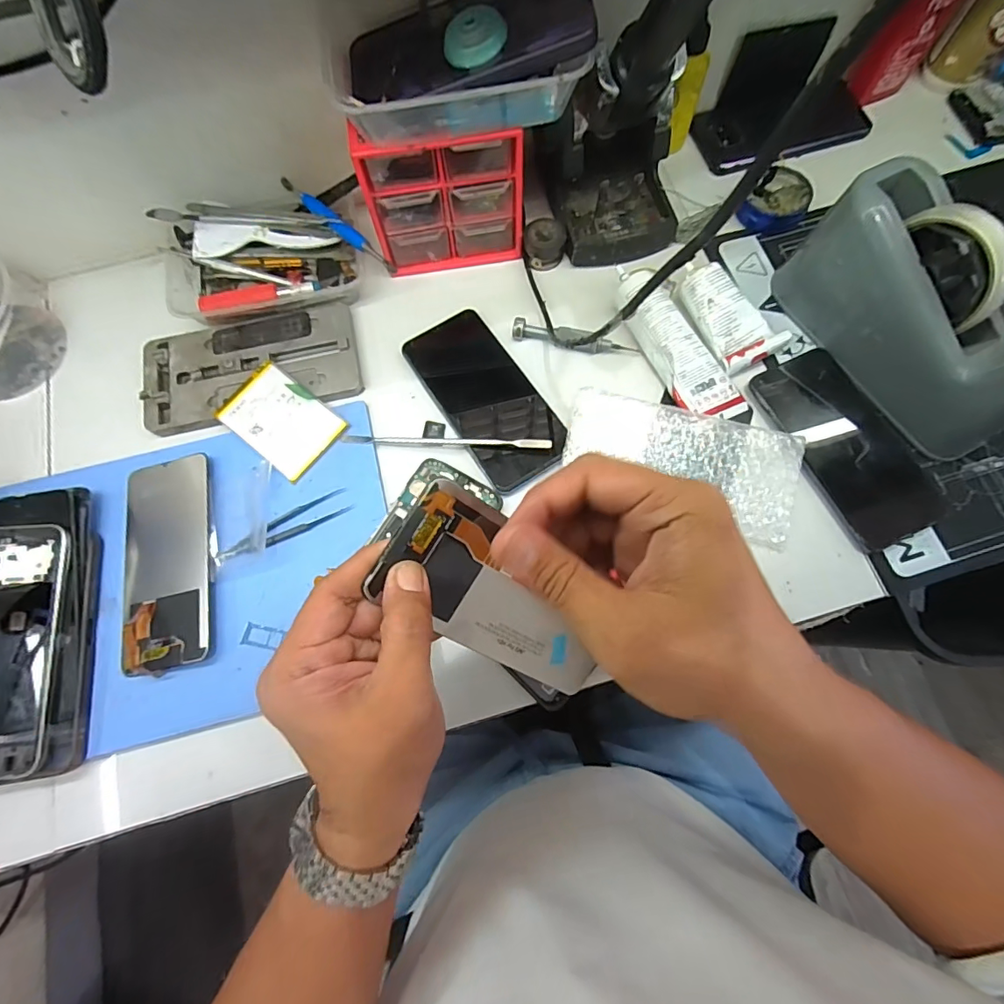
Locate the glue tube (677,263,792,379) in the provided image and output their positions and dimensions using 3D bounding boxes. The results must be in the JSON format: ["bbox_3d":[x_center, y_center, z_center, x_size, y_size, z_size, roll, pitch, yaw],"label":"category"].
[{"bbox_3d":[0.189,-0.159,0.411,0.051,0.031,0.096,-25,75,-6],"label":"glue tube"}]

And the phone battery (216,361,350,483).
[{"bbox_3d":[-0.179,-0.068,0.397,0.090,0.010,0.063,39,78,7],"label":"phone battery"}]

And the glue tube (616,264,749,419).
[{"bbox_3d":[0.143,-0.134,0.405,0.053,0.034,0.146,-24,74,-5],"label":"glue tube"}]

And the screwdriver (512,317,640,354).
[{"bbox_3d":[0.061,-0.137,0.420,0.105,0.014,0.019,16,75,6],"label":"screwdriver"}]

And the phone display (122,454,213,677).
[{"bbox_3d":[-0.251,0.044,0.367,0.069,0.009,0.157,-14,71,5],"label":"phone display"}]

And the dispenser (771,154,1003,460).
[{"bbox_3d":[0.307,-0.140,0.360,0.066,0.104,0.202,-29,75,-7],"label":"dispenser"}]

